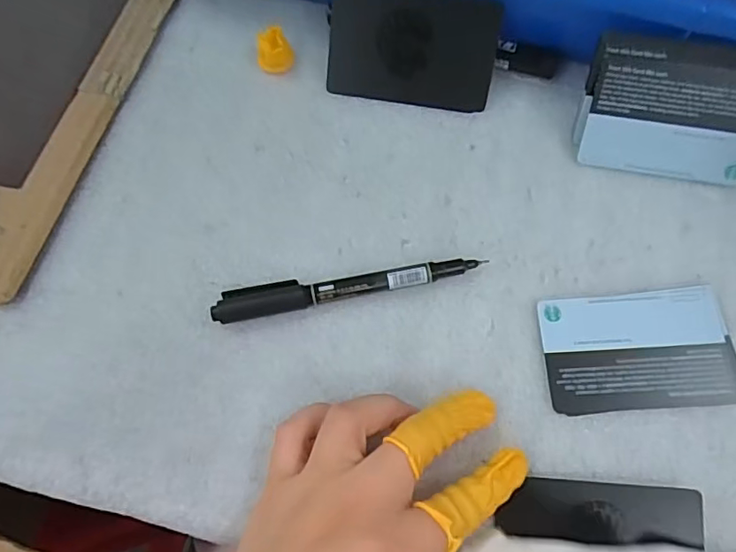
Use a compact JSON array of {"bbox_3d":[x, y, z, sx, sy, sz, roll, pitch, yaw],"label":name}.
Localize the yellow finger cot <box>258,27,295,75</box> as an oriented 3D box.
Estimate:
[{"bbox_3d":[-0.053,-0.127,0.304,0.020,0.016,0.018,-13,72,-3],"label":"yellow finger cot"}]

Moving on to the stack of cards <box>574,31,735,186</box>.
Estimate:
[{"bbox_3d":[0.155,-0.084,0.272,0.088,0.006,0.065,10,115,5],"label":"stack of cards"}]

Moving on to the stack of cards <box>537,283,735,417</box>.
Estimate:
[{"bbox_3d":[0.128,0.034,0.255,0.087,0.004,0.055,-4,72,0],"label":"stack of cards"}]

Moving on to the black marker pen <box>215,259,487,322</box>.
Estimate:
[{"bbox_3d":[-0.009,0.005,0.263,0.129,0.012,0.016,-9,72,-2],"label":"black marker pen"}]

